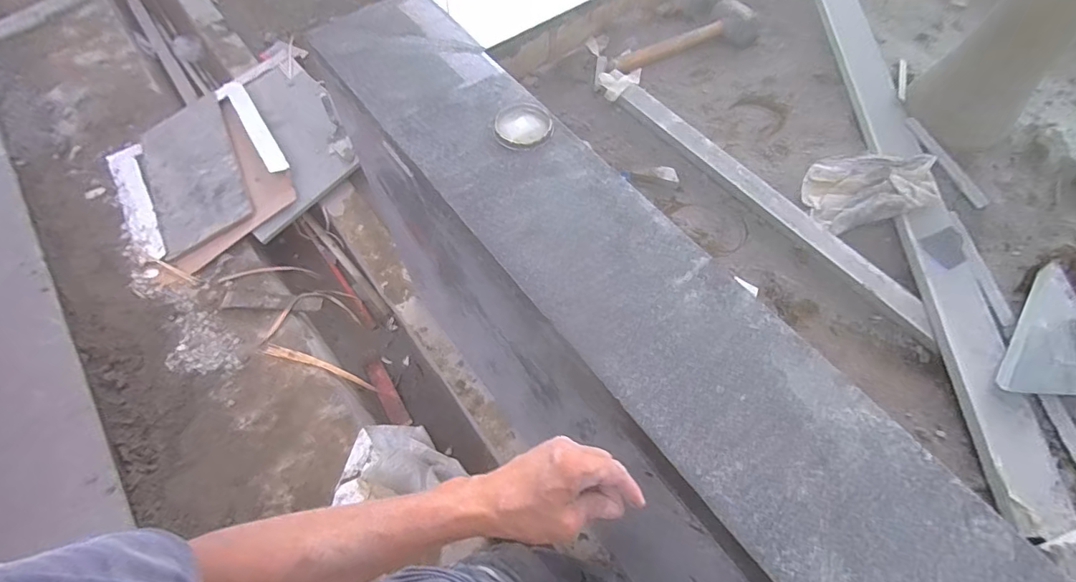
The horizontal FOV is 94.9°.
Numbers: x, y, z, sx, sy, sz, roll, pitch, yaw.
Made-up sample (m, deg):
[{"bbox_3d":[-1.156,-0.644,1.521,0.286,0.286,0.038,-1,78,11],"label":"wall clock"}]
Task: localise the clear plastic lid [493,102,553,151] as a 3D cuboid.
[{"bbox_3d":[-0.025,-0.251,0.752,0.085,0.011,0.093,-31,65,-17],"label":"clear plastic lid"}]

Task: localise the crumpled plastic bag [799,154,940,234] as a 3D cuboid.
[{"bbox_3d":[0.524,-0.166,0.788,0.162,0.076,0.140,4,60,2],"label":"crumpled plastic bag"}]

